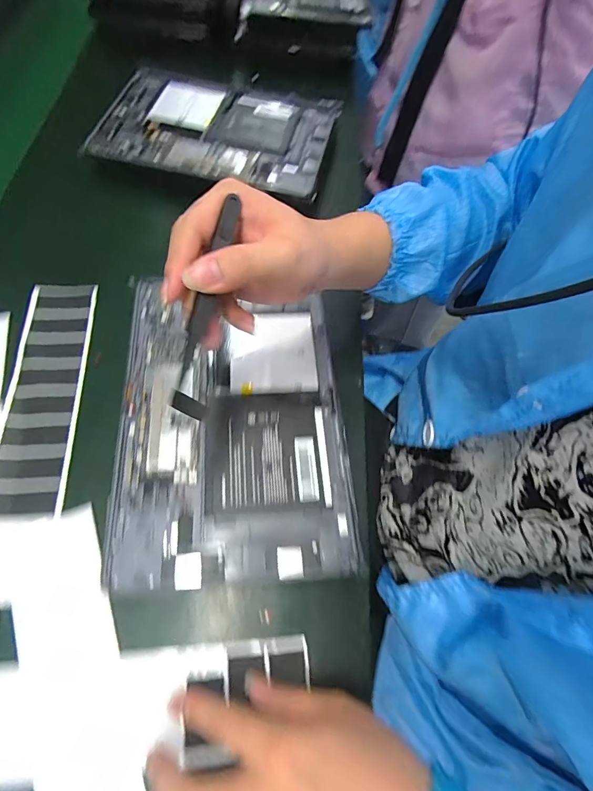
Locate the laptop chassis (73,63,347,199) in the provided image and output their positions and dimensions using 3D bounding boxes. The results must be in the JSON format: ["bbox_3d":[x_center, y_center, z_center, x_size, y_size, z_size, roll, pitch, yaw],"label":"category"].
[{"bbox_3d":[-0.097,-0.313,0.469,0.266,0.015,0.176,12,65,3],"label":"laptop chassis"}]

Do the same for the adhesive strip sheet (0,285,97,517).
[{"bbox_3d":[-0.213,-0.008,0.341,0.059,0.005,0.213,-2,64,-7],"label":"adhesive strip sheet"}]

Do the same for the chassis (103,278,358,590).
[{"bbox_3d":[-0.051,0.017,0.313,0.169,0.013,0.230,-3,66,-4],"label":"chassis"}]

